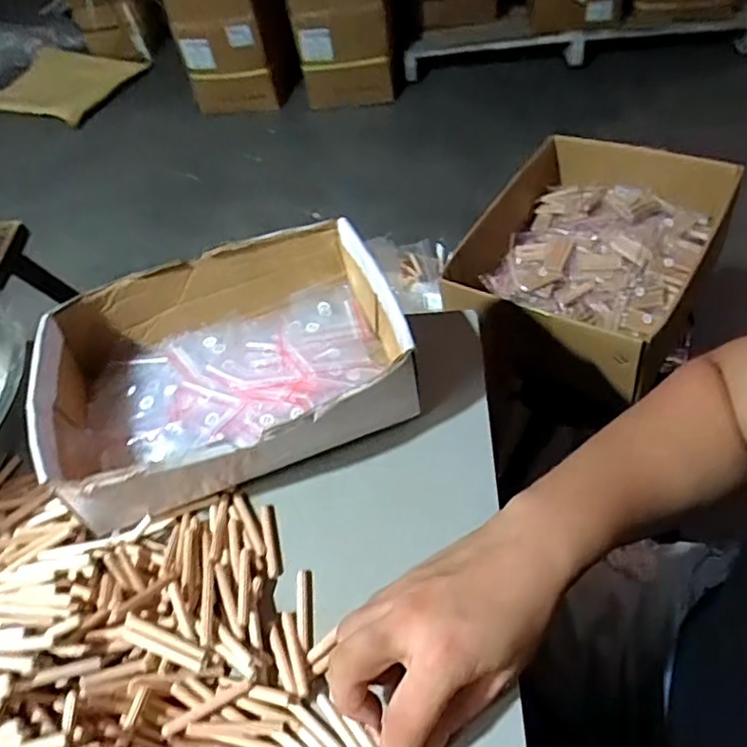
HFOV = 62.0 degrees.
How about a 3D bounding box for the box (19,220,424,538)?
[{"bbox_3d":[-0.105,-0.009,0.448,0.243,0.067,0.189,-17,53,-5],"label":"box"}]

